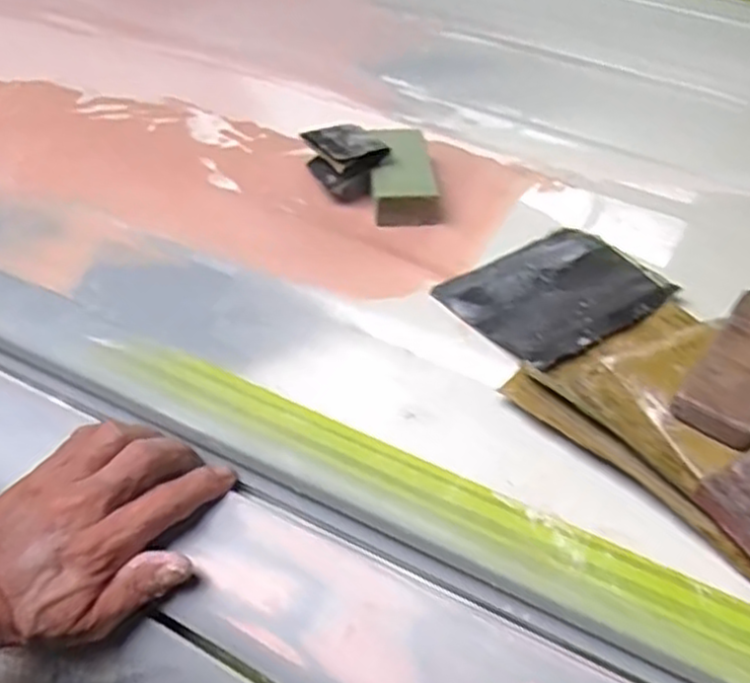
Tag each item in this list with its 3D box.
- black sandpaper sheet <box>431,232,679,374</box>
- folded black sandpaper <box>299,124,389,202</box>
[{"bbox_3d":[0.129,-0.035,0.539,0.139,0.011,0.104,-27,48,-24],"label":"black sandpaper sheet"},{"bbox_3d":[-0.026,-0.149,0.631,0.050,0.049,0.072,-17,48,-22],"label":"folded black sandpaper"}]

